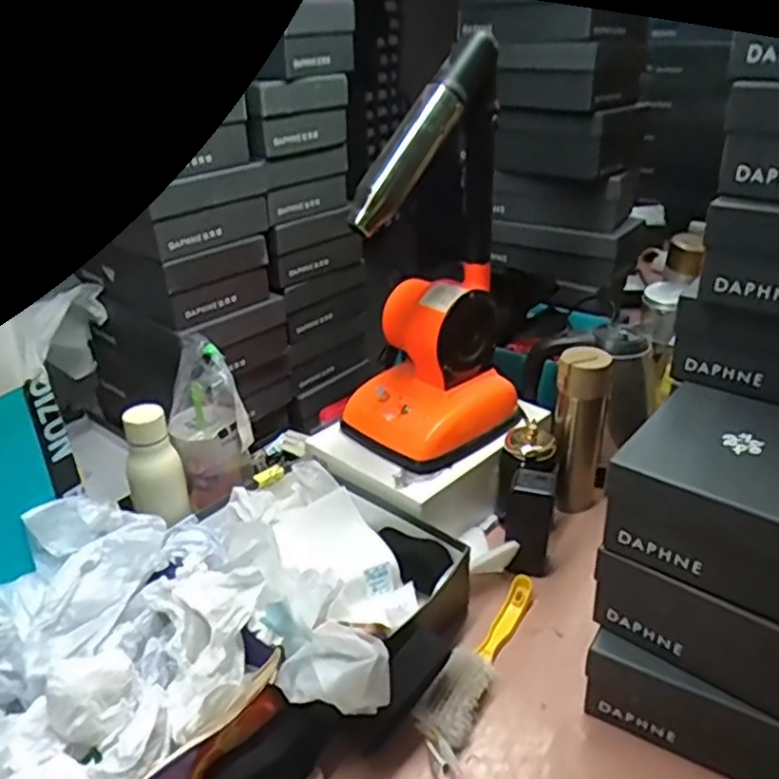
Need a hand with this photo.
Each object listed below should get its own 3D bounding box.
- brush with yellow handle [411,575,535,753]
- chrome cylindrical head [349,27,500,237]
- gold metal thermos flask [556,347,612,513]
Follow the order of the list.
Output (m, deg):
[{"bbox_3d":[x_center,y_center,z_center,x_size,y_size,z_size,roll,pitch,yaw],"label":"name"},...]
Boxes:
[{"bbox_3d":[0.112,0.291,0.769,0.056,0.035,0.235,18,35,32],"label":"brush with yellow handle"},{"bbox_3d":[0.038,-0.292,0.791,0.053,0.269,0.049,33,0,-43],"label":"chrome cylindrical head"},{"bbox_3d":[0.267,0.054,0.973,0.070,0.235,0.075,8,30,17],"label":"gold metal thermos flask"}]

